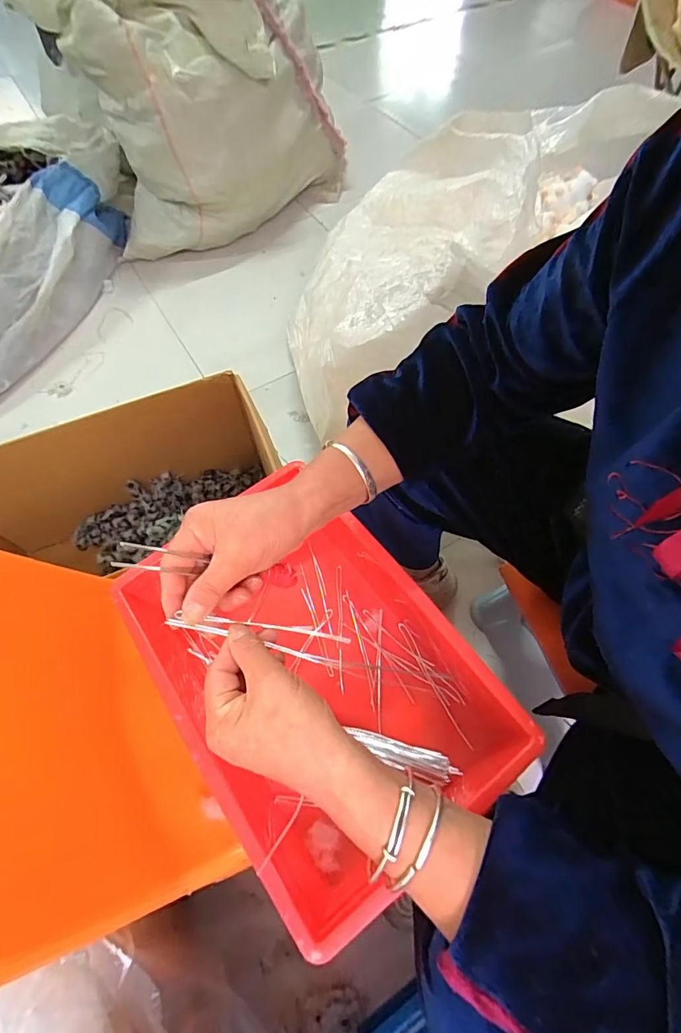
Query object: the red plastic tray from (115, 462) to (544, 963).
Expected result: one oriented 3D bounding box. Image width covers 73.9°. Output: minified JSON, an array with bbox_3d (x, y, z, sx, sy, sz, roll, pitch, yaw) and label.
[{"bbox_3d":[-0.025,0.147,0.450,0.246,0.094,0.352,-34,66,-16],"label":"red plastic tray"}]

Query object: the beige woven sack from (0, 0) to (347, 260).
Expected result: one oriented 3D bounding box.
[{"bbox_3d":[-0.349,-1.121,1.253,0.690,0.594,0.488,-1,62,1],"label":"beige woven sack"}]

